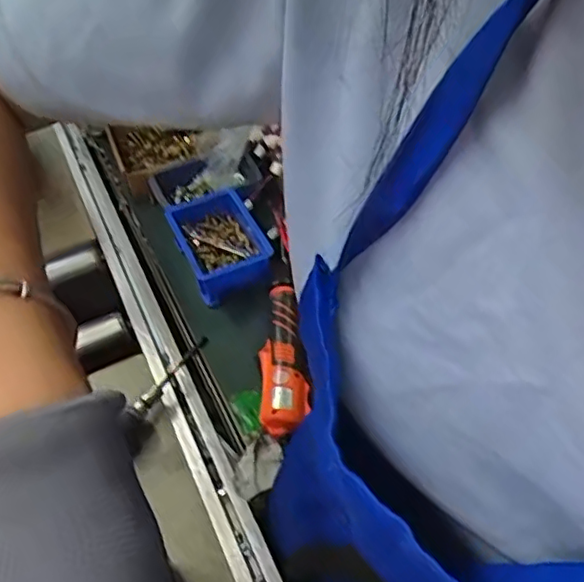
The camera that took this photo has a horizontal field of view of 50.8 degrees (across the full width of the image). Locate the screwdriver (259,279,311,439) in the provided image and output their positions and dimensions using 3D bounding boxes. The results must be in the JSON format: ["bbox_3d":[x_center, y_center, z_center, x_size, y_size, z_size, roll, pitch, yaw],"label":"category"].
[{"bbox_3d":[-0.009,0.077,0.666,0.051,0.039,0.178,-4,47,2],"label":"screwdriver"}]

